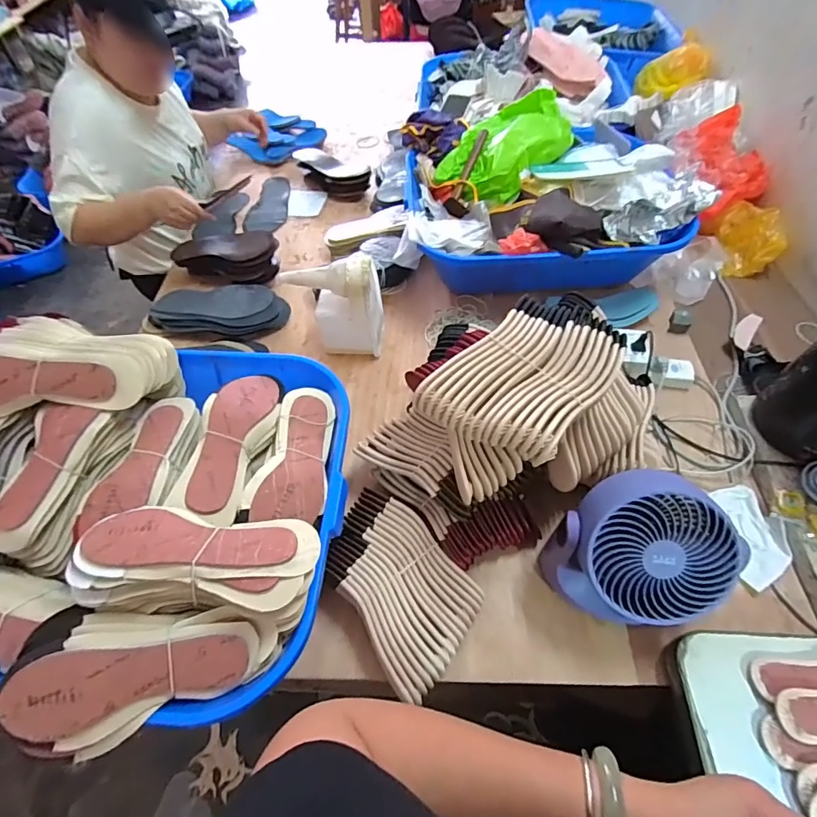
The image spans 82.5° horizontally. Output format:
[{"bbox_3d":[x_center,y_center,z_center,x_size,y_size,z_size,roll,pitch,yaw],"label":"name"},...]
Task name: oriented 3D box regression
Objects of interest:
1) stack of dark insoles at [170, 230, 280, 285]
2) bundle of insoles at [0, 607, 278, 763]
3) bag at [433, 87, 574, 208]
[{"bbox_3d":[-0.442,-0.343,1.112,0.262,0.102,0.098,-2,57,3],"label":"stack of dark insoles"},{"bbox_3d":[-0.273,0.267,0.490,0.256,0.065,0.133,-4,55,-19],"label":"bundle of insoles"},{"bbox_3d":[0.226,-0.610,1.081,0.208,0.101,0.292,37,67,25],"label":"bag"}]

